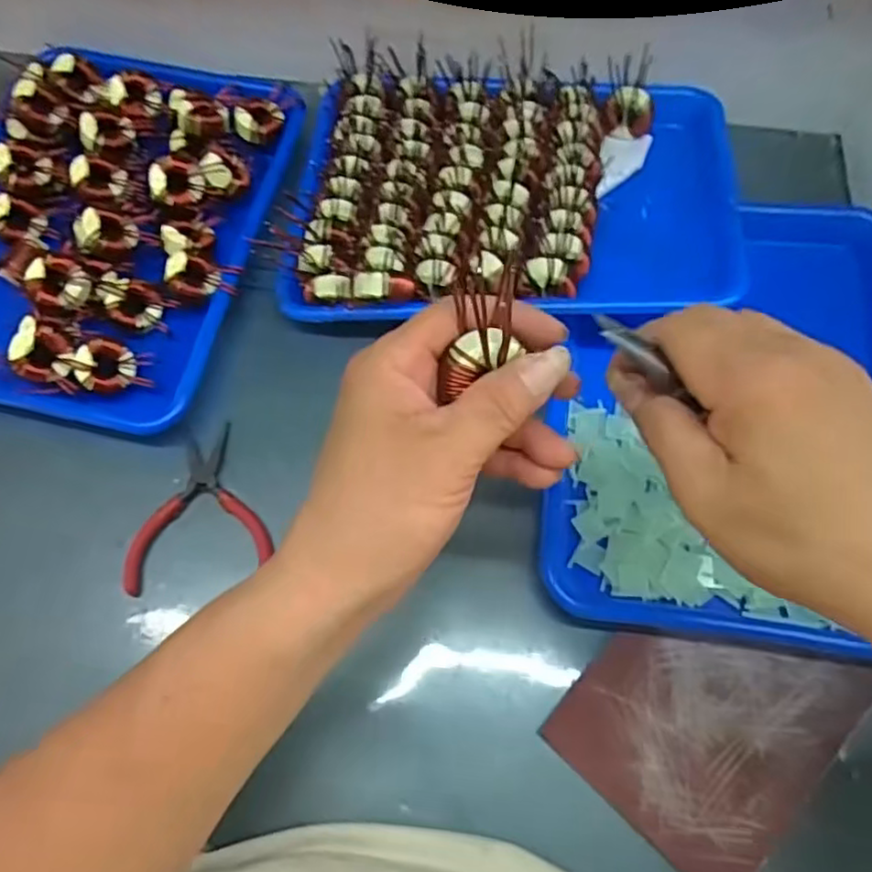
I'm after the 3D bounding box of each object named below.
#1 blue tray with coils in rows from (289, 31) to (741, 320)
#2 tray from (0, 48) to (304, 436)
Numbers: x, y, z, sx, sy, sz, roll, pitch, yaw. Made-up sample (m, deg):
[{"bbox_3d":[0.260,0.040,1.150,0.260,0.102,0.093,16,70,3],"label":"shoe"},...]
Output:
[{"bbox_3d":[0.058,-0.188,0.506,0.321,0.054,0.251,6,68,2],"label":"blue tray with coils in rows"},{"bbox_3d":[-0.262,-0.168,0.509,0.251,0.036,0.321,12,68,4],"label":"tray"}]

